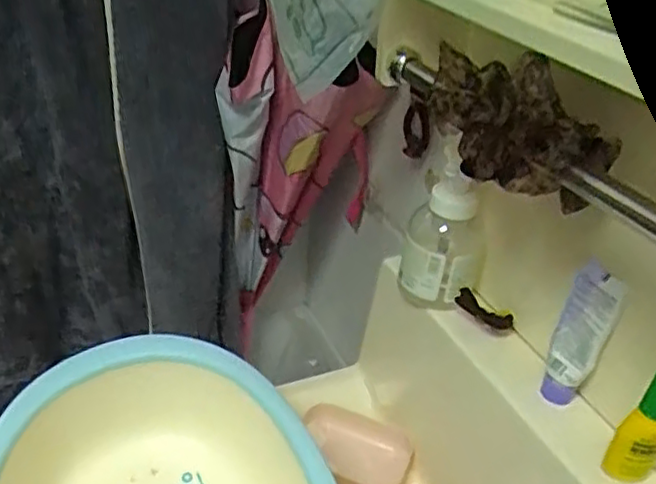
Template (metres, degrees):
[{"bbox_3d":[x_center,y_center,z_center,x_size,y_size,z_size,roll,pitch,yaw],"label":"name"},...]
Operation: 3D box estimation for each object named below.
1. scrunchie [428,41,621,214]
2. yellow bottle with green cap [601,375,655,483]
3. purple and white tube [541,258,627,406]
[{"bbox_3d":[0.113,-0.080,0.433,0.133,0.078,0.065,27,40,31],"label":"scrunchie"},{"bbox_3d":[0.214,0.122,0.451,0.029,0.104,0.030,27,40,31],"label":"yellow bottle with green cap"},{"bbox_3d":[0.195,0.074,0.516,0.023,0.118,0.038,-7,32,-39],"label":"purple and white tube"}]

